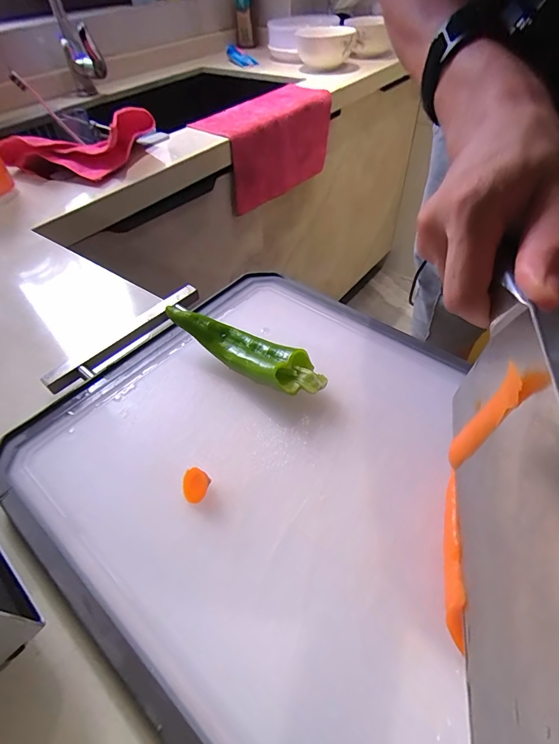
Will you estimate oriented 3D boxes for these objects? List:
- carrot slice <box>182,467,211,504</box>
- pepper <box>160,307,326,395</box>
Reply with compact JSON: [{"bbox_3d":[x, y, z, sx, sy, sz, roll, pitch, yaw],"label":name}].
[{"bbox_3d":[-0.049,0.065,0.215,0.018,0.011,0.016,27,55,21],"label":"carrot slice"},{"bbox_3d":[-0.025,-0.013,0.270,0.121,0.031,0.032,26,54,24],"label":"pepper"}]

